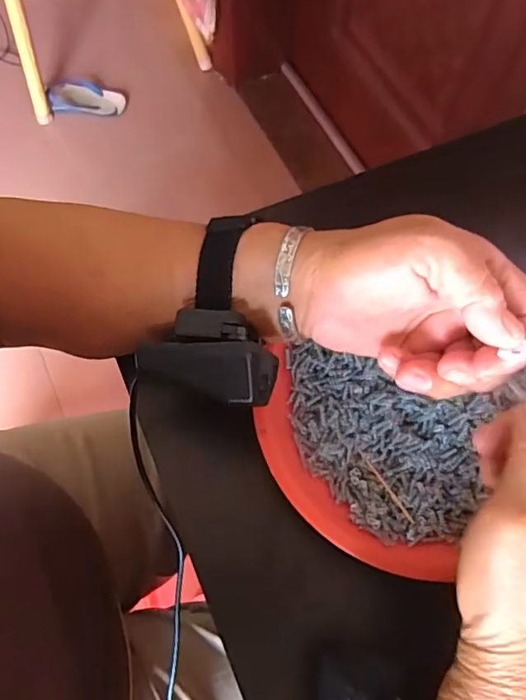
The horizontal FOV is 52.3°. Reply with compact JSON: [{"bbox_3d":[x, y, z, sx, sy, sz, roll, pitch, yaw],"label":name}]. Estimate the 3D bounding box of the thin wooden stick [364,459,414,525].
[{"bbox_3d":[0.070,0.079,0.301,0.004,0.004,0.042,-28,55,-11],"label":"thin wooden stick"}]

